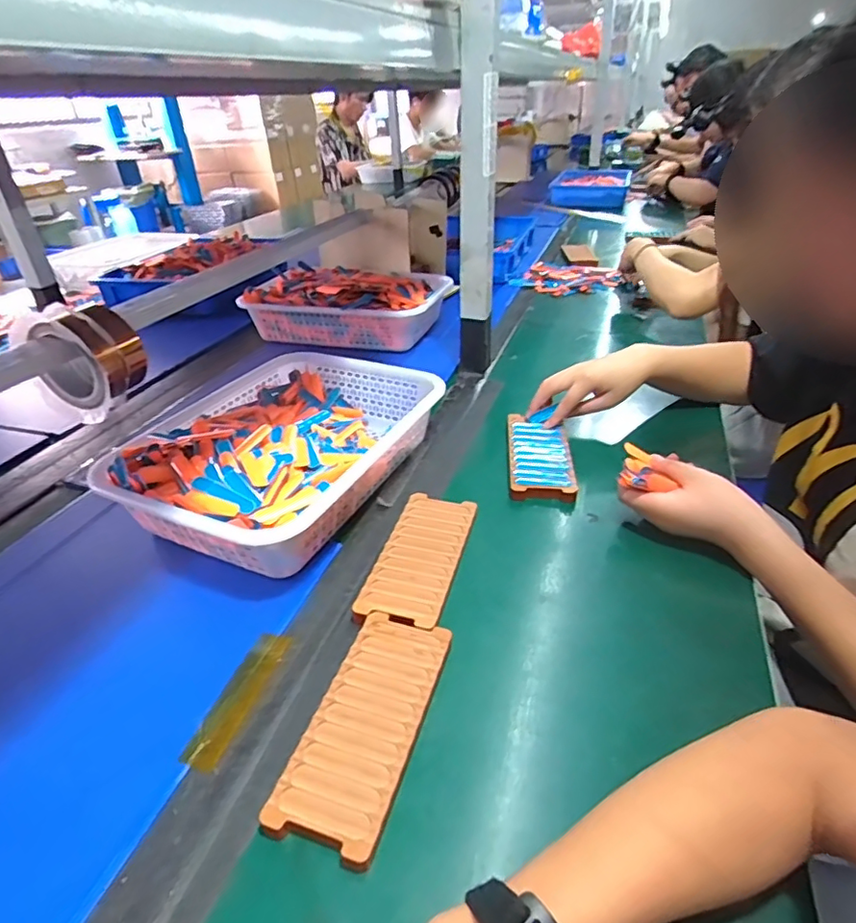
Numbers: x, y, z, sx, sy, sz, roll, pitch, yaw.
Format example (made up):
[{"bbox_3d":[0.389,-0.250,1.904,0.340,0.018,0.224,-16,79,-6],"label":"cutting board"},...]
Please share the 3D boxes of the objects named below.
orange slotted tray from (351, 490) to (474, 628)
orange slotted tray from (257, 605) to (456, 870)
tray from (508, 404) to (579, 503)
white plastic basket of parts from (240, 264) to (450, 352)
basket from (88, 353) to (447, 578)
[{"bbox_3d":[-0.008,0.094,0.544,0.076,0.015,0.171,7,35,15],"label":"orange slotted tray"},{"bbox_3d":[-0.043,0.189,0.406,0.074,0.018,0.173,9,35,17],"label":"orange slotted tray"},{"bbox_3d":[0.139,-0.008,0.696,0.074,0.022,0.169,1,34,6],"label":"tray"},{"bbox_3d":[-0.143,-0.310,1.079,0.340,0.087,0.266,7,35,14],"label":"white plastic basket of parts"},{"bbox_3d":[-0.168,-0.017,0.653,0.264,0.089,0.350,13,37,23],"label":"basket"}]

